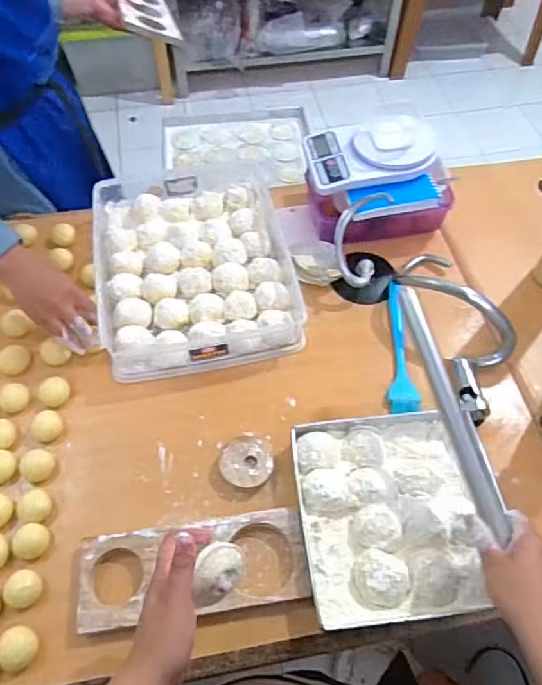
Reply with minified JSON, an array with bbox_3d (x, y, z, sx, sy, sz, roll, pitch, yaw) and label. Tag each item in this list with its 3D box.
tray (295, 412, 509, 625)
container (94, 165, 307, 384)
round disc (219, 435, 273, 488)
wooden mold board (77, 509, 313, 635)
[{"bbox_3d":[0.153,0.200,0.613,0.233,0.033,0.232,-5,57,-4],"label":"tray"},{"bbox_3d":[-0.122,-0.134,0.812,0.283,0.070,0.367,-11,57,-7],"label":"container"},{"bbox_3d":[-0.030,0.154,0.655,0.065,0.027,0.063,0,57,0],"label":"round disc"},{"bbox_3d":[-0.086,0.252,0.575,0.249,0.019,0.097,-8,57,-3],"label":"wooden mold board"}]

